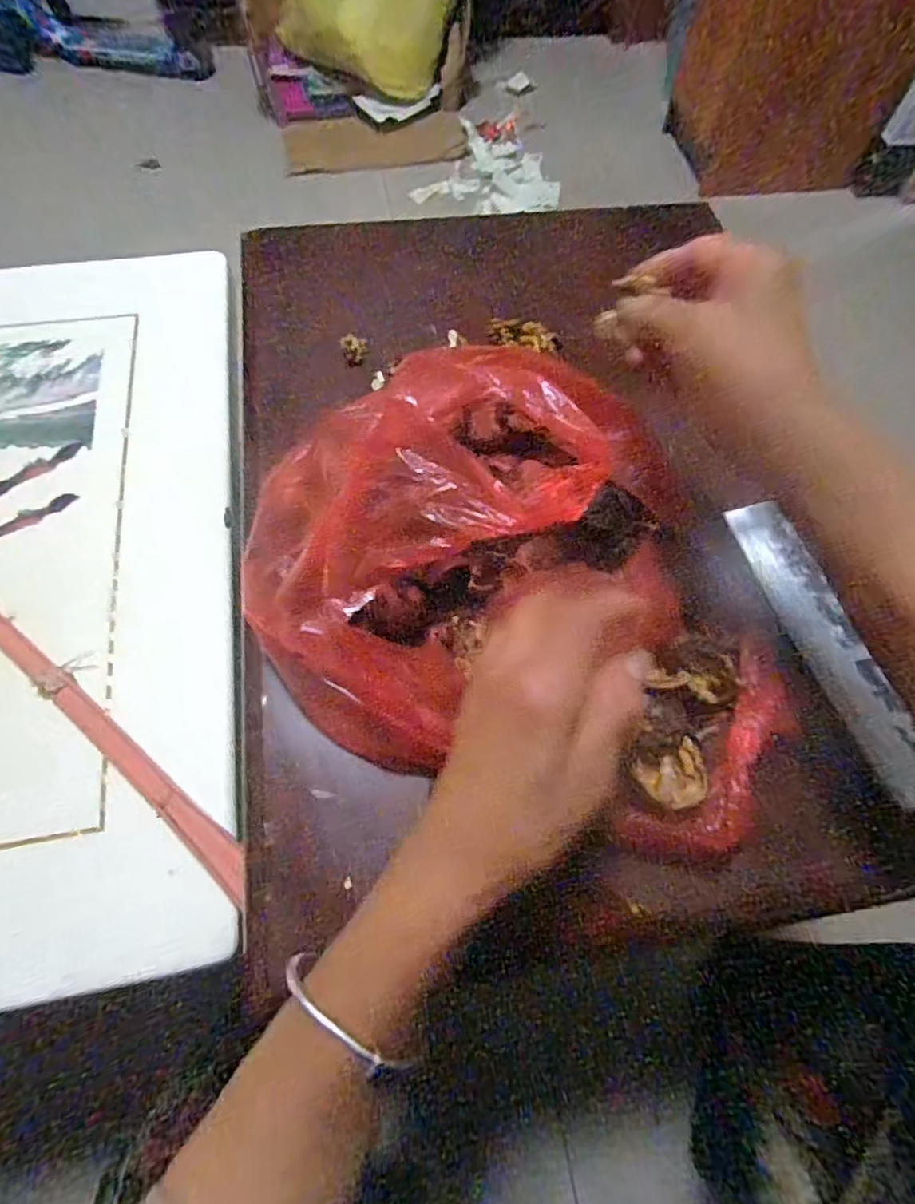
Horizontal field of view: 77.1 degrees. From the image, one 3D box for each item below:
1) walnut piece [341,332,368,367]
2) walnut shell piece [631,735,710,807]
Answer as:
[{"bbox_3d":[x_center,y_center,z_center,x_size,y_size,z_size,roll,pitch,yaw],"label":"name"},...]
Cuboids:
[{"bbox_3d":[-0.078,-0.194,0.439,0.019,0.012,0.021,-14,66,-10],"label":"walnut piece"},{"bbox_3d":[0.112,0.089,0.293,0.038,0.019,0.027,-22,67,-13],"label":"walnut shell piece"}]

